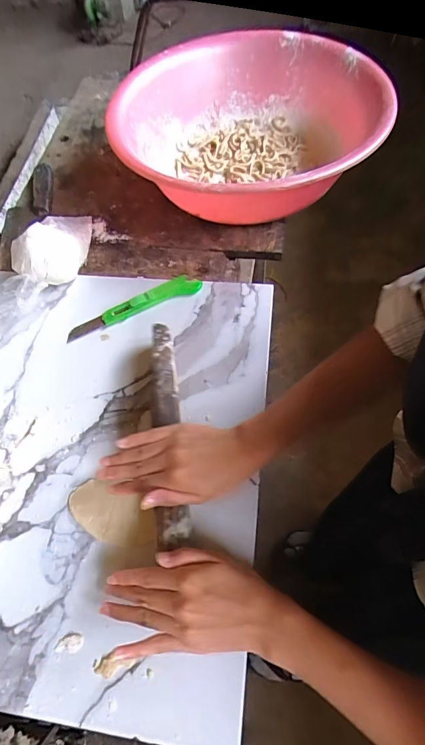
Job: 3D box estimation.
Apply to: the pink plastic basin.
[{"bbox_3d":[0.055,-0.379,0.622,0.397,0.127,0.422,-1,60,3],"label":"pink plastic basin"}]

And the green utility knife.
[{"bbox_3d":[-0.108,-0.093,0.529,0.190,0.020,0.032,-22,61,-9],"label":"green utility knife"}]

